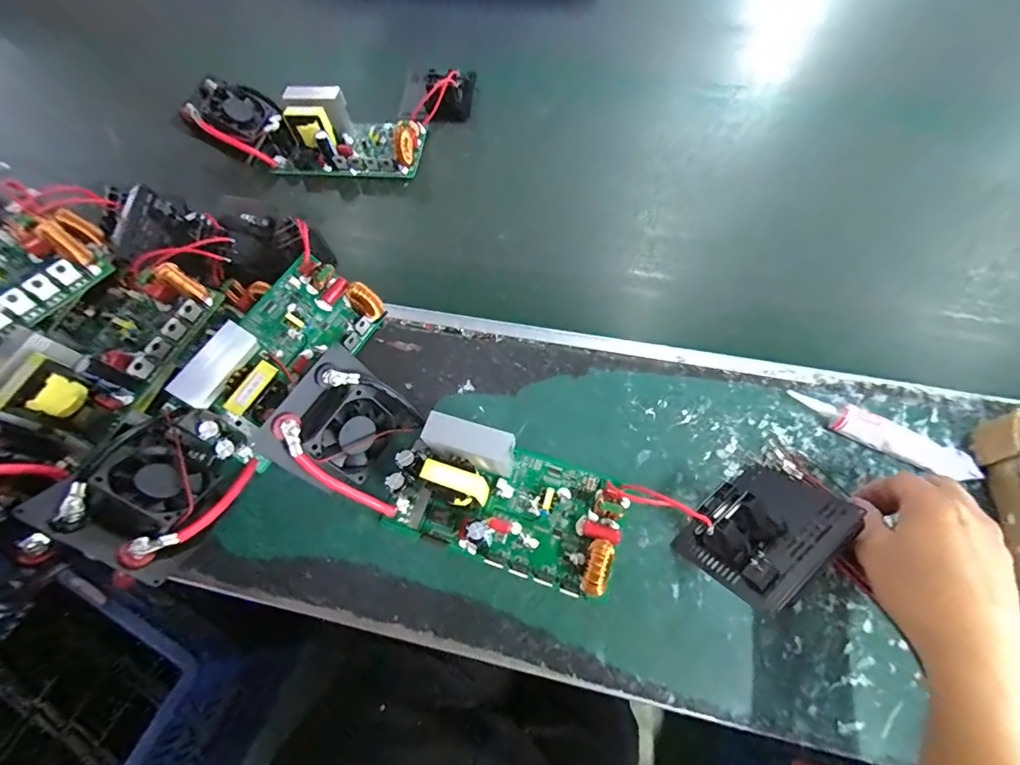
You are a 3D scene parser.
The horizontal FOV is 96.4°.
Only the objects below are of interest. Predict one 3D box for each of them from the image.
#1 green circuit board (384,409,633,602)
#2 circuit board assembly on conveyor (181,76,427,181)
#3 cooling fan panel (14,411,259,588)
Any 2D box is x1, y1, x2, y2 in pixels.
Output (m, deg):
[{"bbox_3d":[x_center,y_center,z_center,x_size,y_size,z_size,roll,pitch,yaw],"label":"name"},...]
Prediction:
[{"bbox_3d":[-0.003,0.091,0.356,0.176,0.053,0.091,16,66,11],"label":"green circuit board"},{"bbox_3d":[-0.243,-0.311,0.558,0.265,0.062,0.092,8,65,8],"label":"circuit board assembly on conveyor"},{"bbox_3d":[-0.262,0.080,0.339,0.095,0.032,0.104,38,37,-11],"label":"cooling fan panel"}]

